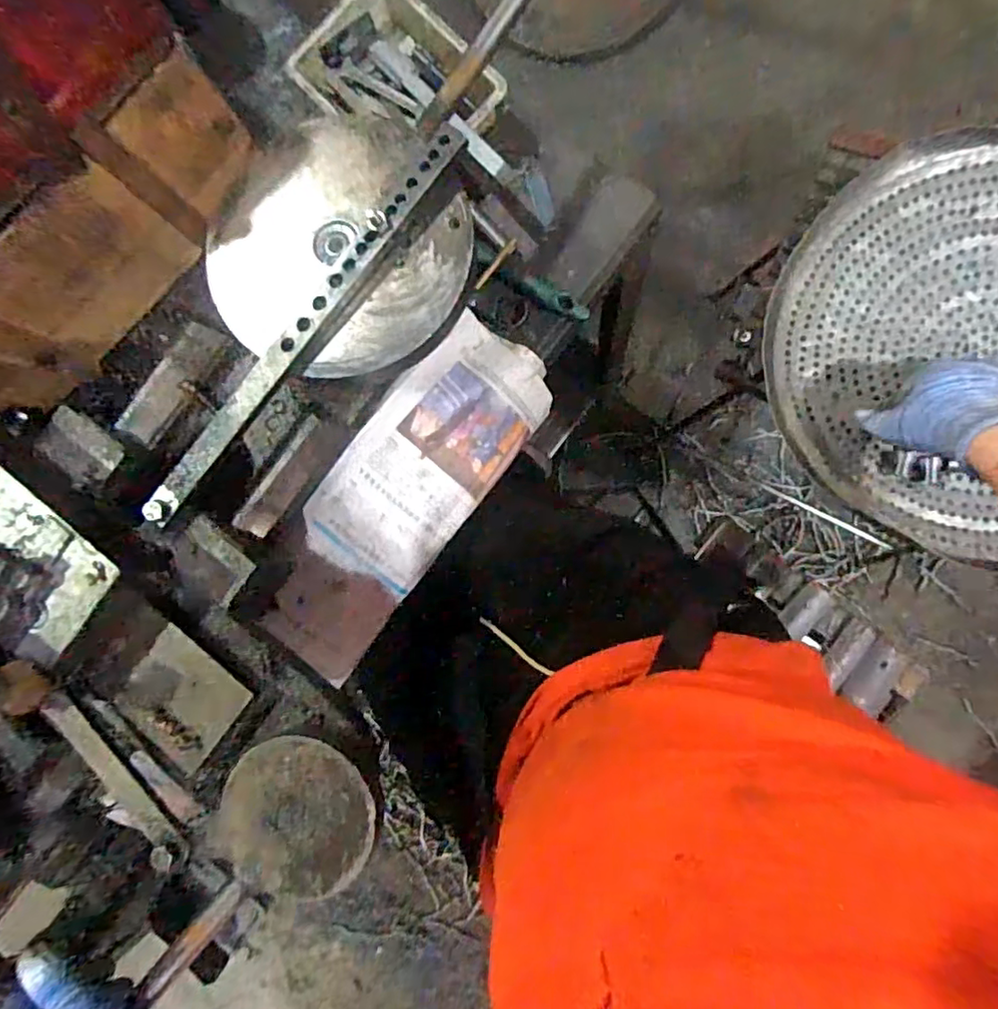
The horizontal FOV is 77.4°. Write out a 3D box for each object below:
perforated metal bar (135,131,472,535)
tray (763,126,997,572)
[{"bbox_3d":[-0.133,-0.120,0.419,0.023,0.013,0.323,40,91,9],"label":"perforated metal bar"},{"bbox_3d":[0.447,-0.139,0.547,0.384,0.044,0.359,-1,85,7],"label":"tray"}]

